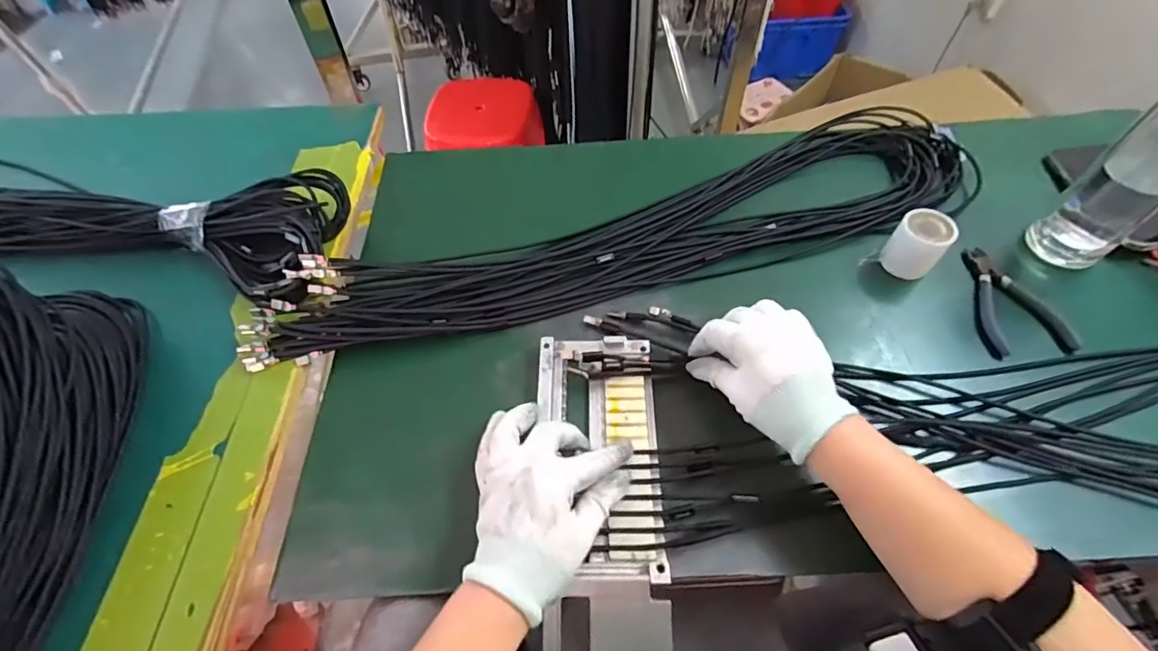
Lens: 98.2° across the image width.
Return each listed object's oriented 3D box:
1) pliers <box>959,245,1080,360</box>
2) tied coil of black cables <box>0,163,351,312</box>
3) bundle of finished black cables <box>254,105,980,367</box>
[{"bbox_3d":[0.411,-0.025,0.490,0.070,0.021,0.127,-4,56,0],"label":"pliers"},{"bbox_3d":[-0.540,-0.109,0.532,0.628,0.050,0.195,4,56,5],"label":"tied coil of black cables"},{"bbox_3d":[0.066,-0.108,0.537,0.782,0.040,0.161,-14,57,-7],"label":"bundle of finished black cables"}]

